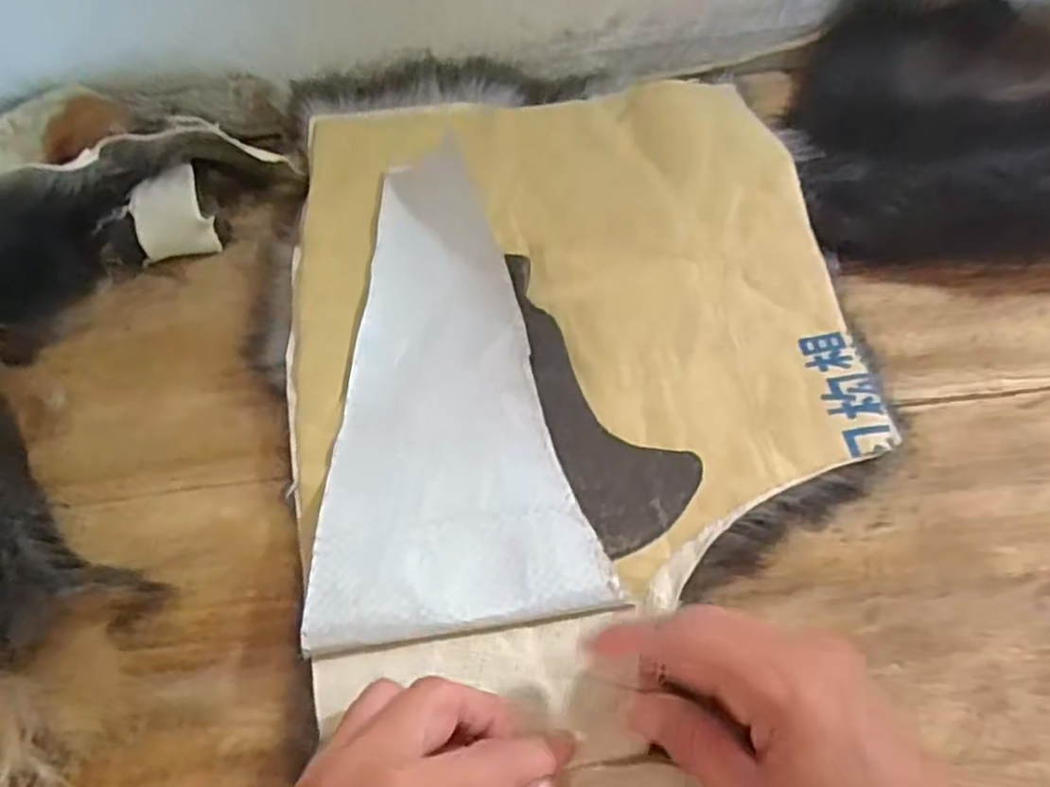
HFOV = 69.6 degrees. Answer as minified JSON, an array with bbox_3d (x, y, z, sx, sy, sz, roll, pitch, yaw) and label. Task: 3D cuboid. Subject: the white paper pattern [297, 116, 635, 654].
[{"bbox_3d":[-0.057,-0.016,0.369,0.116,0.011,0.278,-16,56,-5],"label":"white paper pattern"}]

